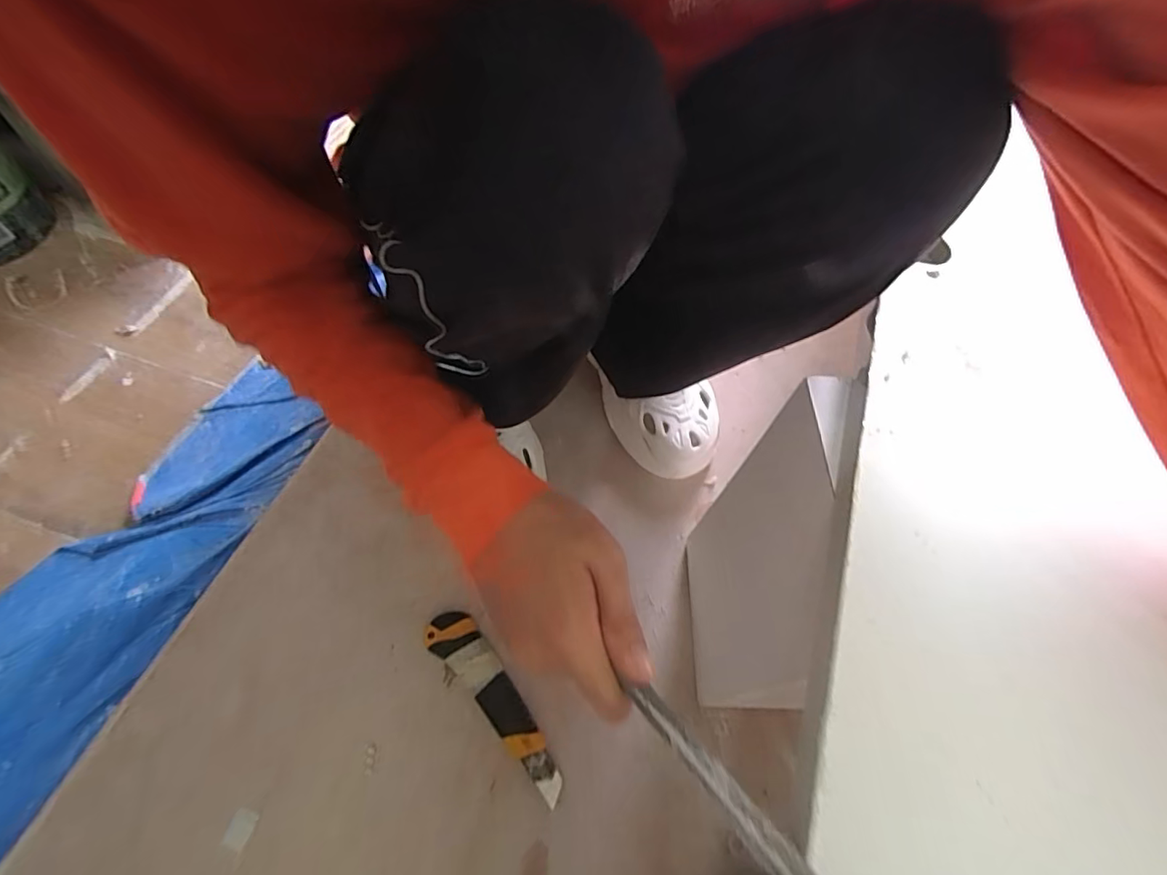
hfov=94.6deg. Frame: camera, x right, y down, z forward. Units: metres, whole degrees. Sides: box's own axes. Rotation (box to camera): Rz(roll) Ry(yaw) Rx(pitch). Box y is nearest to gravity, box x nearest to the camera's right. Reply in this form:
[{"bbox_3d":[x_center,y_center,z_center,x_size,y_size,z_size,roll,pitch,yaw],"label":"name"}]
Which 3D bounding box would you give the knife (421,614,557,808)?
[{"bbox_3d":[-0.072,0.212,0.434,0.038,0.024,0.163,-33,68,-22],"label":"knife"}]

